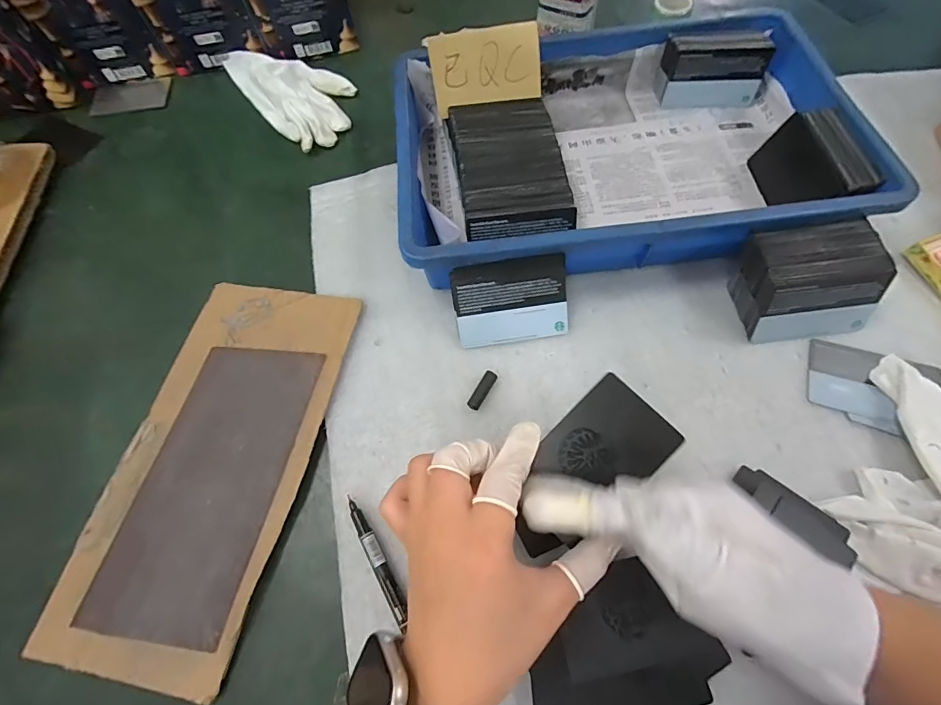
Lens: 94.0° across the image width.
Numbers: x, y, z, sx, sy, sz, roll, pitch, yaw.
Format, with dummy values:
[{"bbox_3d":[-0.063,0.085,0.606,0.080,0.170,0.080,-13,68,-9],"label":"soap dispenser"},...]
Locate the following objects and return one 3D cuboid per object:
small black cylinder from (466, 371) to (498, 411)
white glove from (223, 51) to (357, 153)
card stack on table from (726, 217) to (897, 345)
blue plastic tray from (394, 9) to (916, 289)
[{"bbox_3d":[0.009,0.028,0.326,0.010,0.008,0.031,28,68,15],"label":"small black cylinder"},{"bbox_3d":[-0.193,-0.298,0.490,0.093,0.029,0.189,-36,67,-14],"label":"white glove"},{"bbox_3d":[0.251,-0.051,0.328,0.087,0.055,0.066,-11,64,-3],"label":"card stack on table"},{"bbox_3d":[0.122,-0.181,0.388,0.366,0.078,0.249,-7,64,-1],"label":"blue plastic tray"}]

